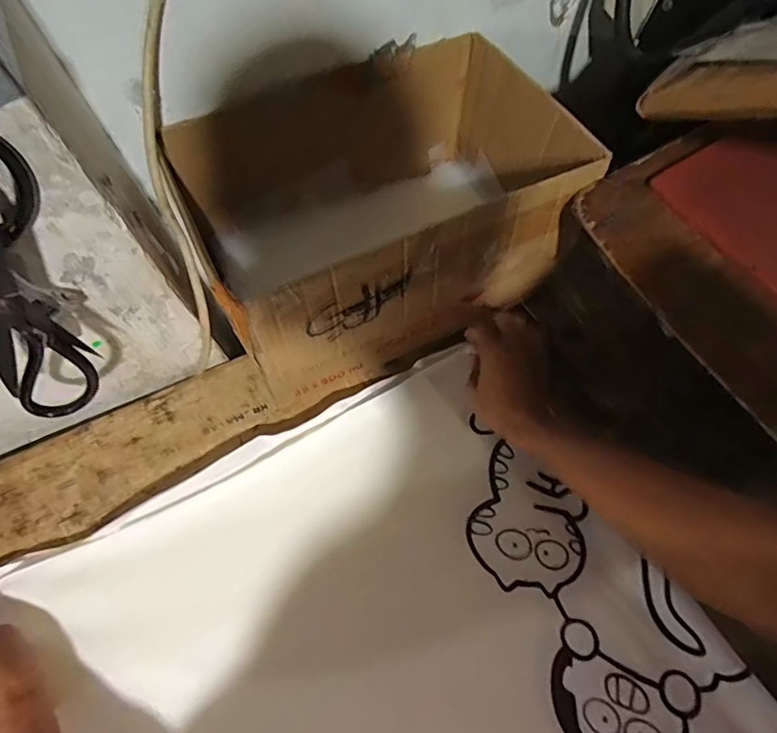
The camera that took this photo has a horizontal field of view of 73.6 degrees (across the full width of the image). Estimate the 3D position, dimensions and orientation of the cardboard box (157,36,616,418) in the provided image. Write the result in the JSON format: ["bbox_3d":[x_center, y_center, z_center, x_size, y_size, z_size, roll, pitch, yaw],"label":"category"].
[{"bbox_3d":[-0.005,-0.166,0.559,0.370,0.171,0.253,-23,65,-13],"label":"cardboard box"}]

